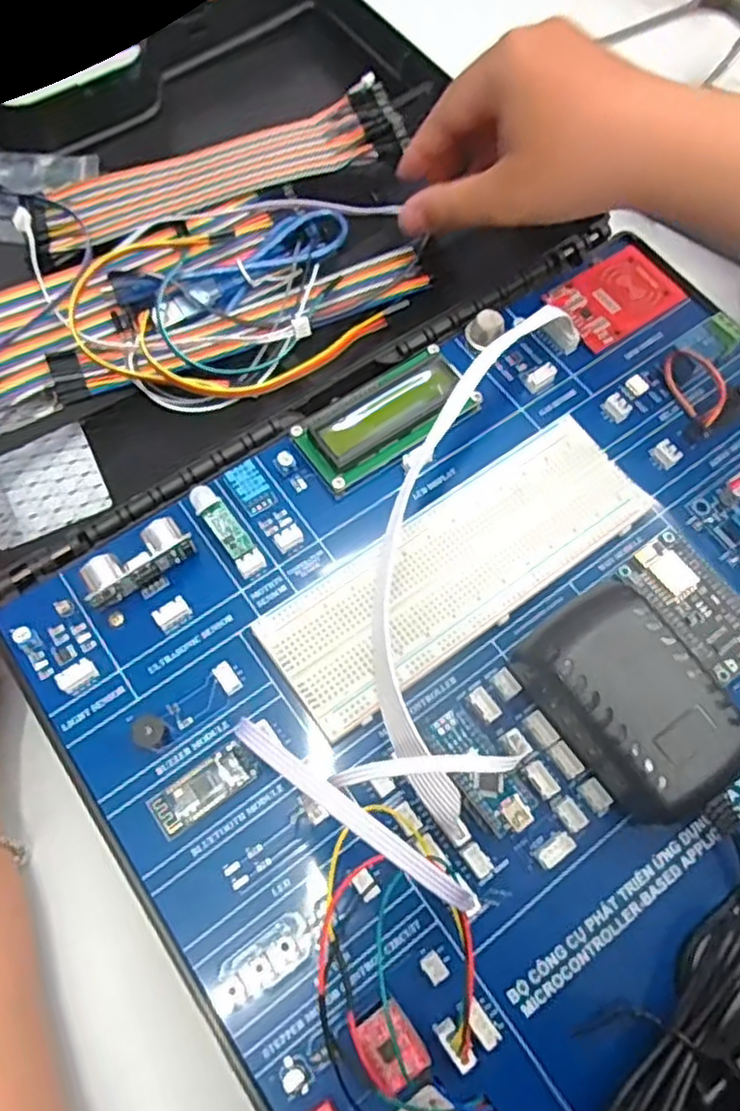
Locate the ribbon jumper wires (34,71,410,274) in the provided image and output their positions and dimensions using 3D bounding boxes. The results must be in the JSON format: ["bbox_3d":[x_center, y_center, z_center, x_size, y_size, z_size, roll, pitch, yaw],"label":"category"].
[{"bbox_3d":[-0.085,-0.219,0.402,0.208,0.013,0.081,-20,56,-3],"label":"ribbon jumper wires"}]

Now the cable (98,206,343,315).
[{"bbox_3d":[-0.069,-0.150,0.370,0.122,0.019,0.033,-26,67,-16],"label":"cable"}]

